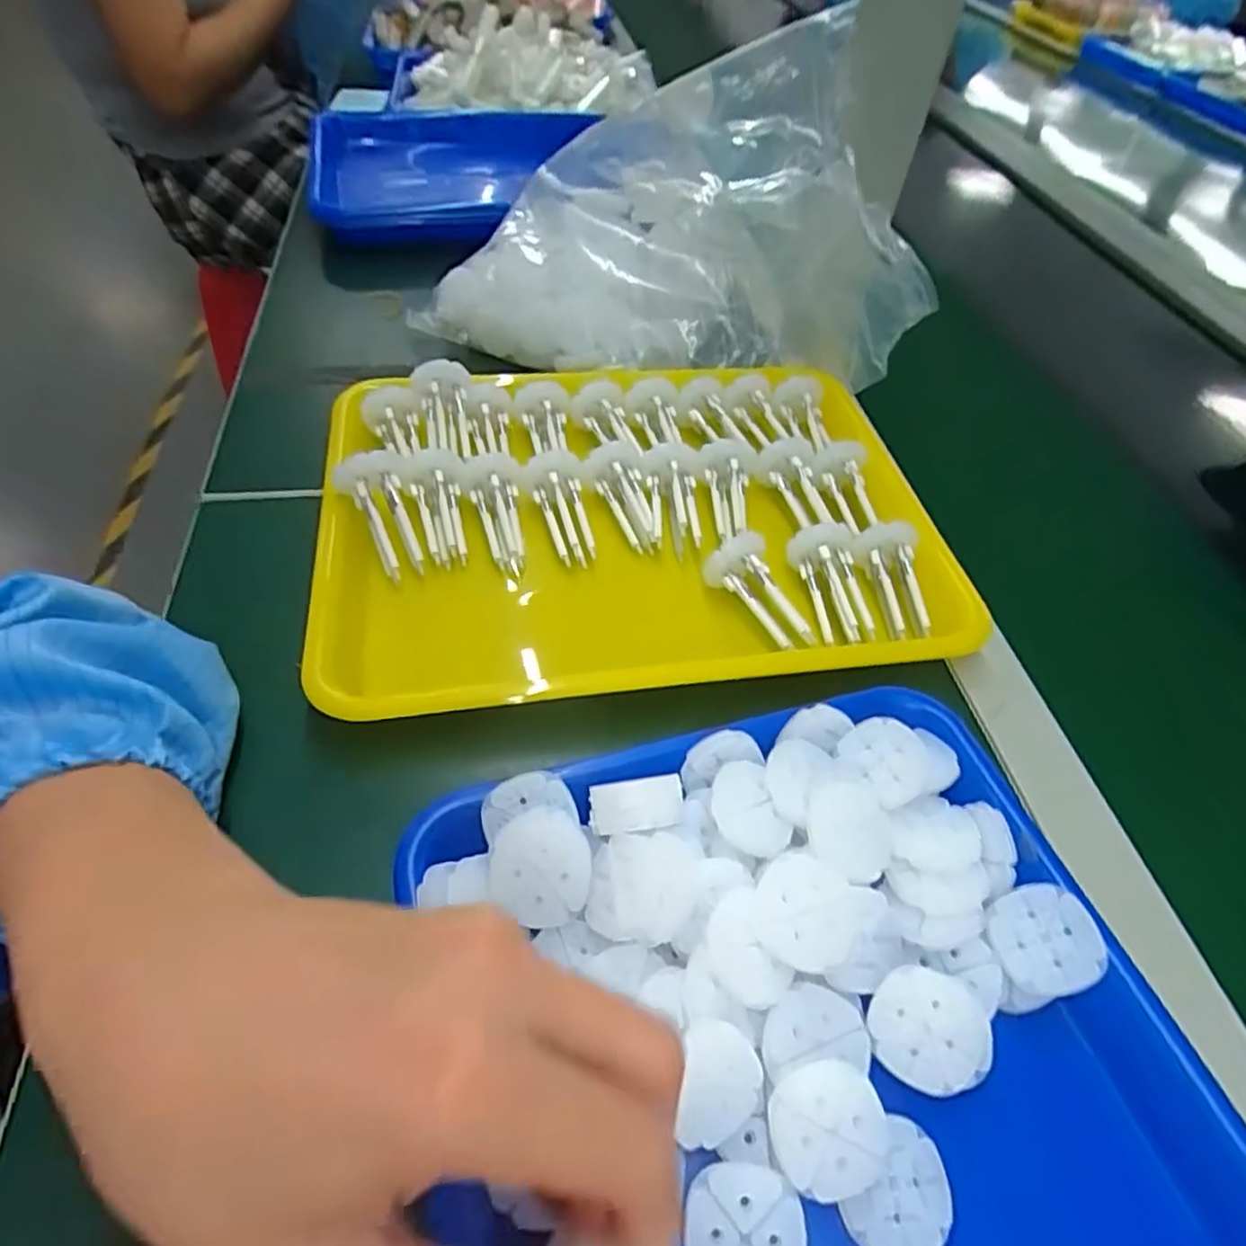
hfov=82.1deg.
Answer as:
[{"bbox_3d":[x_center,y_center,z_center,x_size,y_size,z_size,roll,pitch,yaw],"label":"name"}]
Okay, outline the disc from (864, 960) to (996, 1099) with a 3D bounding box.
[{"bbox_3d":[0.103,0.136,0.240,0.039,0.004,0.036,-2,69,4],"label":"disc"}]

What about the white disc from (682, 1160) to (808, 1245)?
[{"bbox_3d":[0.036,0.181,0.210,0.034,0.009,0.034,3,51,-4],"label":"white disc"}]

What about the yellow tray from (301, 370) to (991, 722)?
[{"bbox_3d":[0.006,-0.061,0.400,0.333,0.040,0.241,-5,52,-9],"label":"yellow tray"}]

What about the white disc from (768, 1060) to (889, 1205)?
[{"bbox_3d":[0.063,0.154,0.218,0.035,0.004,0.034,1,71,-2],"label":"white disc"}]

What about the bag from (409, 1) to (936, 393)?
[{"bbox_3d":[0.037,-0.278,0.476,0.325,0.194,0.150,19,52,10],"label":"bag"}]

